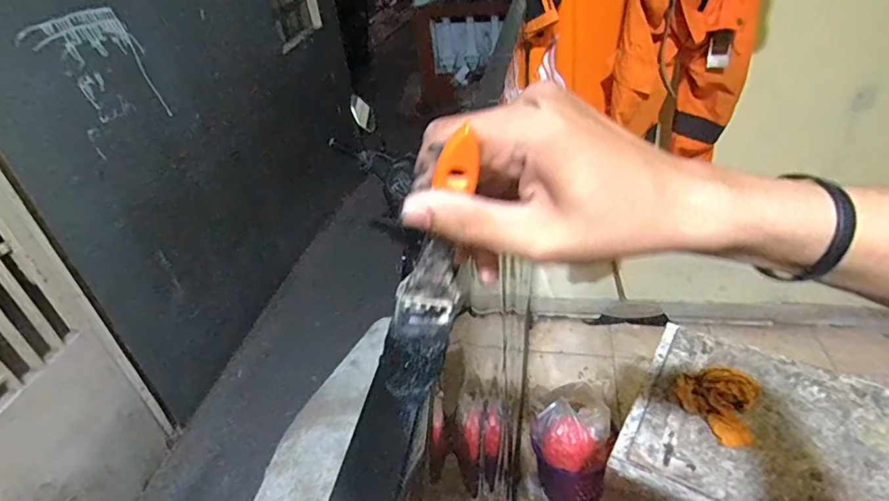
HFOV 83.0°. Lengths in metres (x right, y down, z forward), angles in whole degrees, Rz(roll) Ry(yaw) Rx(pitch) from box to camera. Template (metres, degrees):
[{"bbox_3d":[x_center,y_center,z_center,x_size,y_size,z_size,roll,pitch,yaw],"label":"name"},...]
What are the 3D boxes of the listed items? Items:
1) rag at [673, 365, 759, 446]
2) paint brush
[{"bbox_3d":[0.497,0.264,0.887,0.122,0.039,0.139,-19,39,-18],"label":"rag"},{"bbox_3d":[-0.008,0.020,0.276,0.032,0.182,0.017,14,38,1],"label":"paint brush"}]

